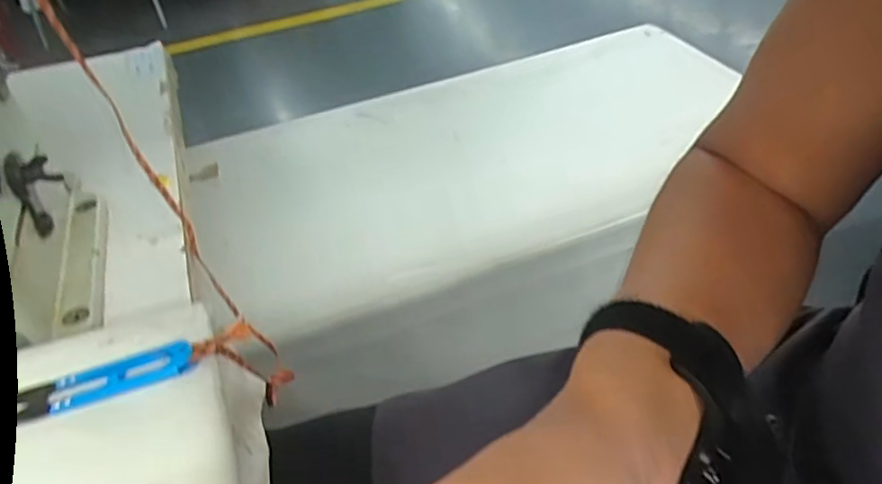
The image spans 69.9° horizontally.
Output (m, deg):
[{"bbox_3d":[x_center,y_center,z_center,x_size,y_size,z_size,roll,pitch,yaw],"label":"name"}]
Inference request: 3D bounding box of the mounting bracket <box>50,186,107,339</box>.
[{"bbox_3d":[-0.242,0.008,0.427,0.028,0.010,0.152,-17,42,-13],"label":"mounting bracket"}]

